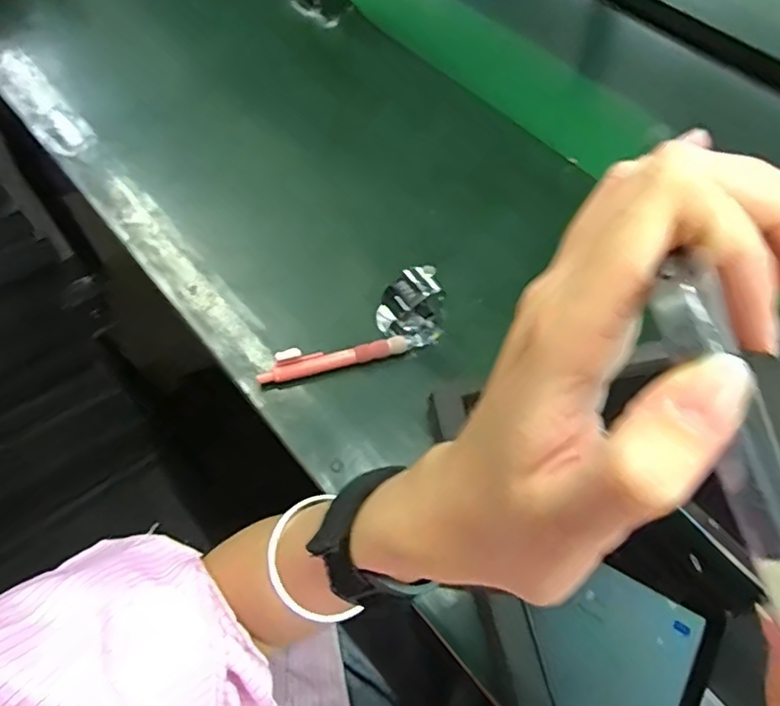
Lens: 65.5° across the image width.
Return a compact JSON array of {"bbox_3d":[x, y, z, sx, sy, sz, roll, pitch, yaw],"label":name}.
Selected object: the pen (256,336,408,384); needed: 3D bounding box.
[{"bbox_3d":[-0.044,0.003,0.473,0.117,0.020,0.014,-10,58,-9],"label":"pen"}]

